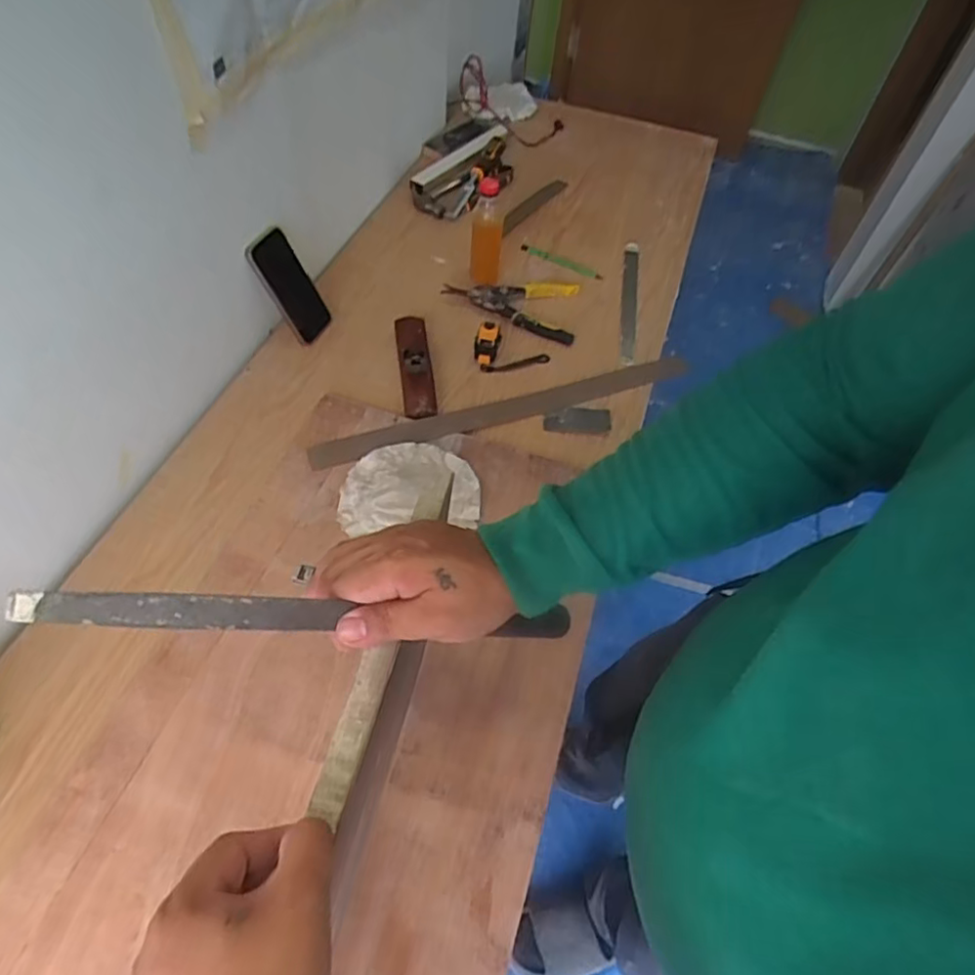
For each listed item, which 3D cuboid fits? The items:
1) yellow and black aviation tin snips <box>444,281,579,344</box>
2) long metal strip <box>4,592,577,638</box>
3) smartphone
[{"bbox_3d":[0.040,-0.315,1.091,0.222,0.030,0.139,9,53,3],"label":"yellow and black aviation tin snips"},{"bbox_3d":[-0.082,0.079,0.383,0.326,0.027,0.008,8,9,-33],"label":"long metal strip"},{"bbox_3d":[-0.297,-0.305,0.973,0.015,0.163,0.077,19,60,38],"label":"smartphone"}]

